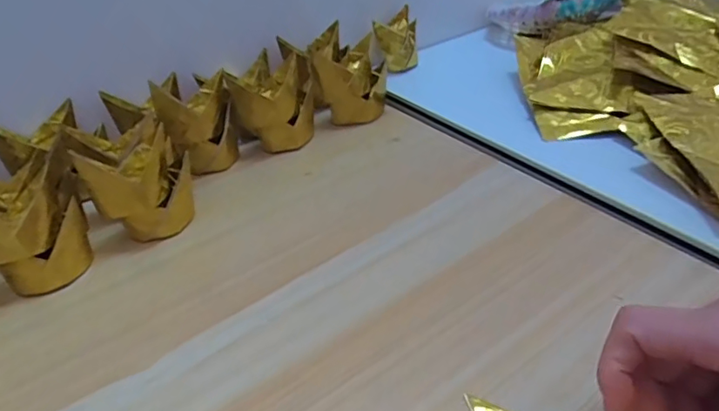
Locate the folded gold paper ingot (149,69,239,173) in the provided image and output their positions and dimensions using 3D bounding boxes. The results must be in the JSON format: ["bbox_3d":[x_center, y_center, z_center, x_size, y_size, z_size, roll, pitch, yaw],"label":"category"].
[{"bbox_3d":[-0.121,-0.059,0.418,0.044,0.064,0.051,17,43,29],"label":"folded gold paper ingot"}]

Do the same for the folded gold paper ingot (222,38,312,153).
[{"bbox_3d":[-0.068,-0.086,0.449,0.060,0.067,0.066,-4,37,3],"label":"folded gold paper ingot"}]

